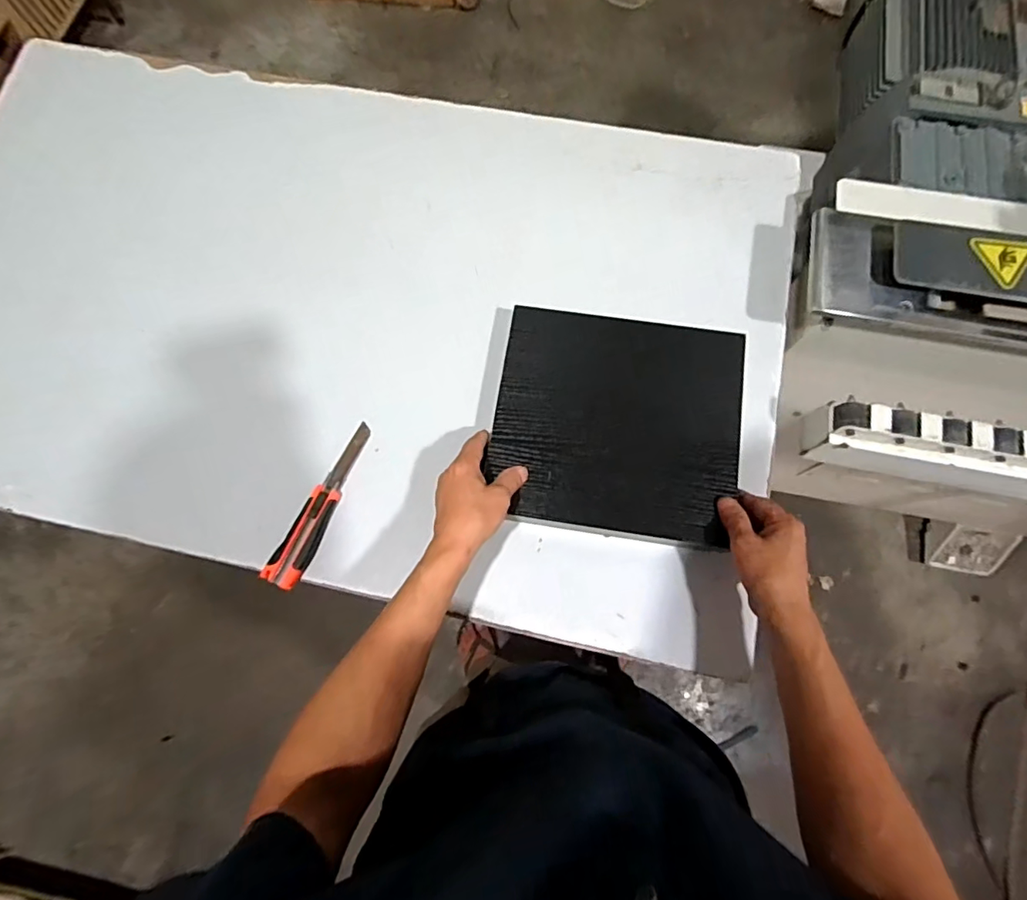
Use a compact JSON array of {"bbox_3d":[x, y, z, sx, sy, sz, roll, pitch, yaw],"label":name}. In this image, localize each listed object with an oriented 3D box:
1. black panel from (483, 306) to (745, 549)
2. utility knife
[{"bbox_3d":[0.117,-0.033,0.612,0.268,0.020,0.243,8,75,4],"label":"black panel"},{"bbox_3d":[-0.222,0.064,0.635,0.039,0.015,0.204,25,77,8],"label":"utility knife"}]

